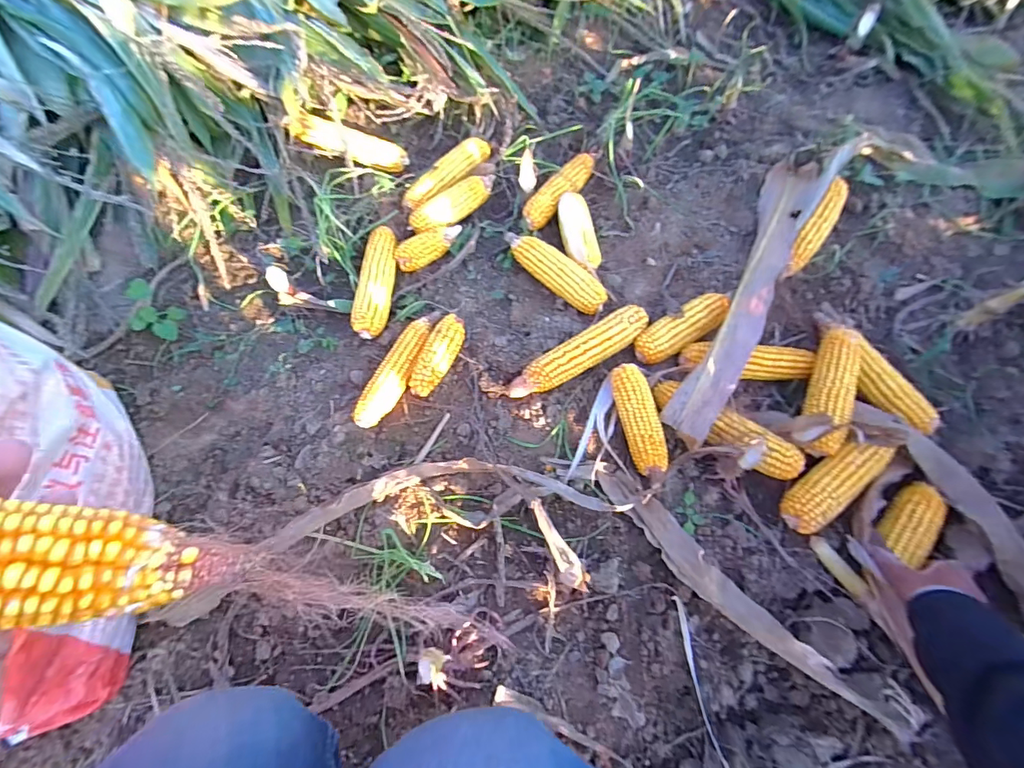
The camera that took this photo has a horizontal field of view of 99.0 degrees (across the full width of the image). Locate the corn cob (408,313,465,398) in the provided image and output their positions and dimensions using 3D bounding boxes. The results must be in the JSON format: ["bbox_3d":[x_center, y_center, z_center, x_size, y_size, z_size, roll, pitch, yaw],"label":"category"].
[{"bbox_3d":[-0.104,-0.043,0.621,0.047,0.035,0.134,19,71,8],"label":"corn cob"}]

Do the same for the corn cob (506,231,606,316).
[{"bbox_3d":[0.064,-0.174,0.684,0.189,0.056,0.049,40,75,14],"label":"corn cob"}]

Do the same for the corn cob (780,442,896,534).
[{"bbox_3d":[0.403,0.123,0.550,0.158,0.043,0.051,-36,72,-15],"label":"corn cob"}]

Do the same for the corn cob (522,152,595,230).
[{"bbox_3d":[0.084,-0.344,0.770,0.054,0.052,0.214,35,73,13],"label":"corn cob"}]

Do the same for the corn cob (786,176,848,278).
[{"bbox_3d":[0.483,-0.247,0.700,0.043,0.053,0.205,36,74,13],"label":"corn cob"}]

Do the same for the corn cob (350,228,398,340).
[{"bbox_3d":[-0.213,-0.166,0.683,0.050,0.047,0.210,-2,69,0],"label":"corn cob"}]

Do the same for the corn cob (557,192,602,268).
[{"bbox_3d":[0.108,-0.245,0.712,0.054,0.045,0.155,-11,69,-3],"label":"corn cob"}]

